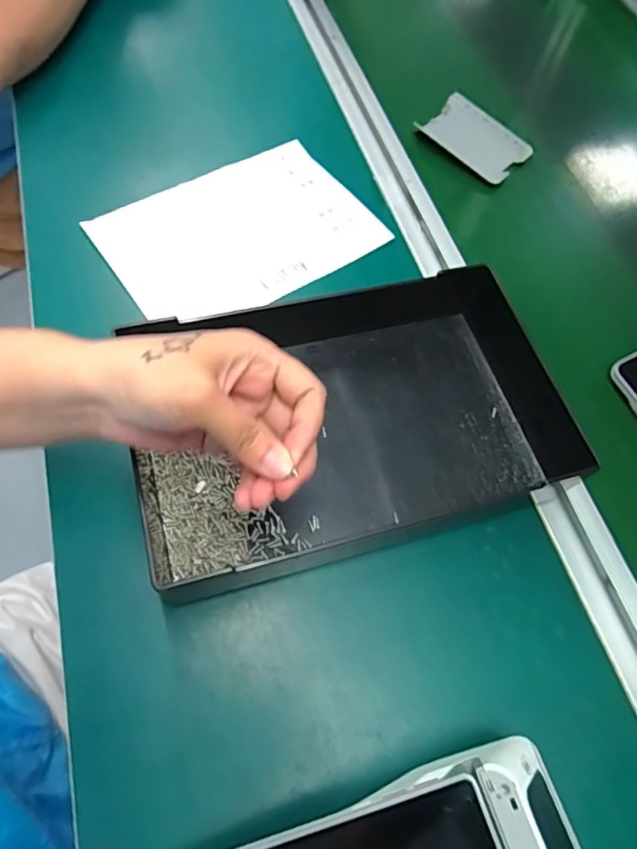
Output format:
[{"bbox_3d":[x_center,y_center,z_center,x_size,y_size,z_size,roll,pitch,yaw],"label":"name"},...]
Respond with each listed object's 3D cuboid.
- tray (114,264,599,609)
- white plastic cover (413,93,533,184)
[{"bbox_3d":[0.026,-0.005,0.345,0.290,0.051,0.168,-13,65,-12],"label":"tray"},{"bbox_3d":[0.153,-0.281,0.528,0.065,0.012,0.106,-37,72,-22],"label":"white plastic cover"}]

